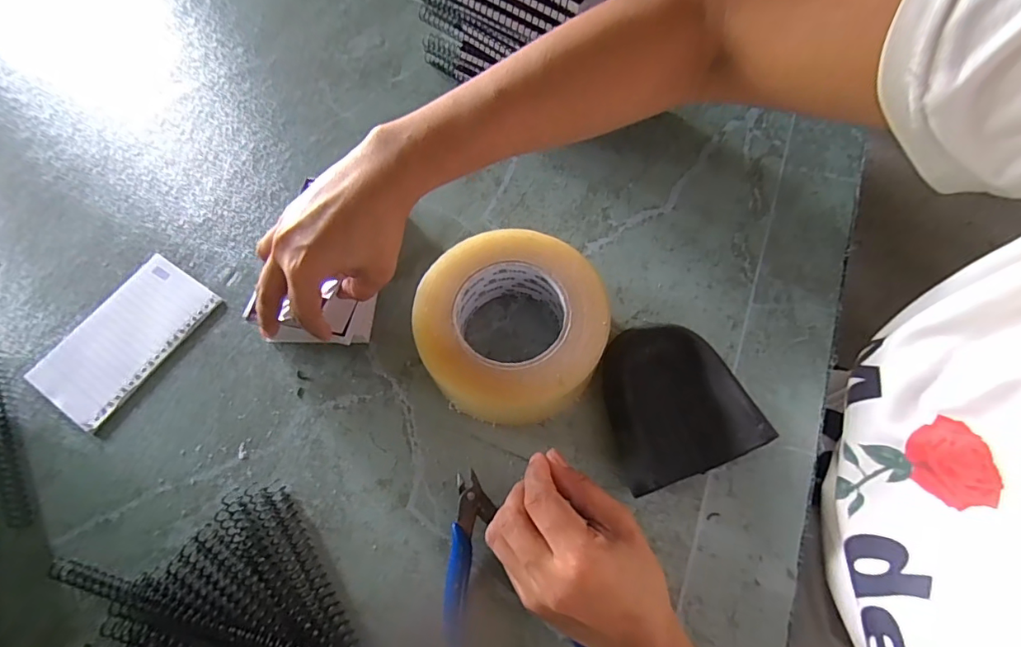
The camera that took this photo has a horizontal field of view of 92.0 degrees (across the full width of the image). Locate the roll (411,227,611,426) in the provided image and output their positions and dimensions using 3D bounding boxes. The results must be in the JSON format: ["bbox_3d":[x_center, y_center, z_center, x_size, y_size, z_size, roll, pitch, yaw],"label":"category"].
[{"bbox_3d":[0.000,0.005,0.352,0.126,0.052,0.132,-1,67,2],"label":"roll"}]

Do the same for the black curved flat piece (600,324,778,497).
[{"bbox_3d":[0.106,0.052,0.341,0.094,0.032,0.104,-22,68,-7],"label":"black curved flat piece"}]

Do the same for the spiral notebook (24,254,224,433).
[{"bbox_3d":[-0.303,0.010,0.389,0.080,0.004,0.129,32,72,15],"label":"spiral notebook"}]

